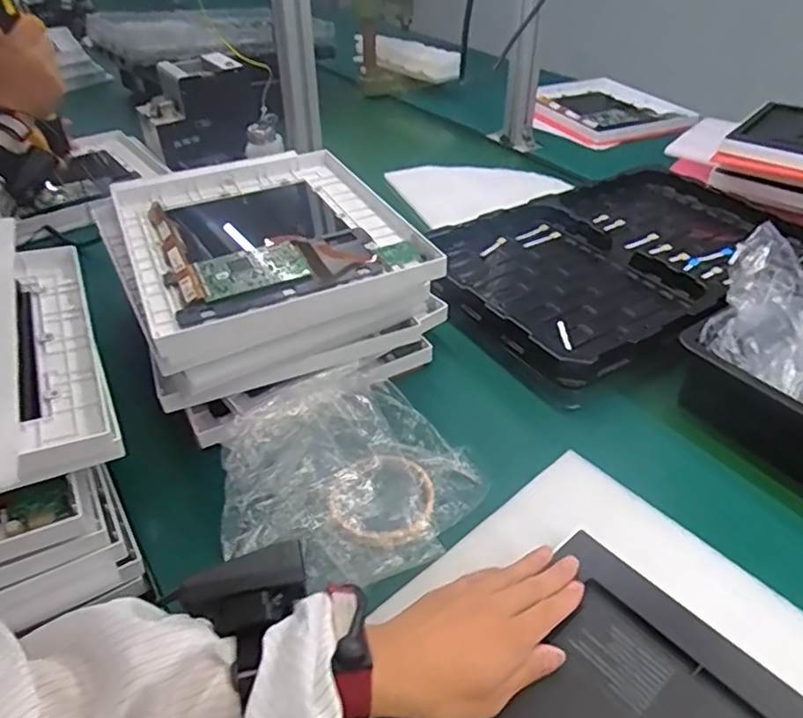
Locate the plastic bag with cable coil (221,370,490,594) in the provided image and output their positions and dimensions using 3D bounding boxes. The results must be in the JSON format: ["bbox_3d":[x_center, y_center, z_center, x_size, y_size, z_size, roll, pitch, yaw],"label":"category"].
[{"bbox_3d":[-0.049,0.099,0.521,0.199,0.049,0.199,-31,48,-27],"label":"plastic bag with cable coil"}]

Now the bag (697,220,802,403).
[{"bbox_3d":[0.373,-0.035,0.593,0.130,0.087,0.158,23,49,26],"label":"bag"}]

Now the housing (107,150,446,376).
[{"bbox_3d":[-0.148,-0.113,0.634,0.263,0.069,0.321,-18,42,-19],"label":"housing"}]

